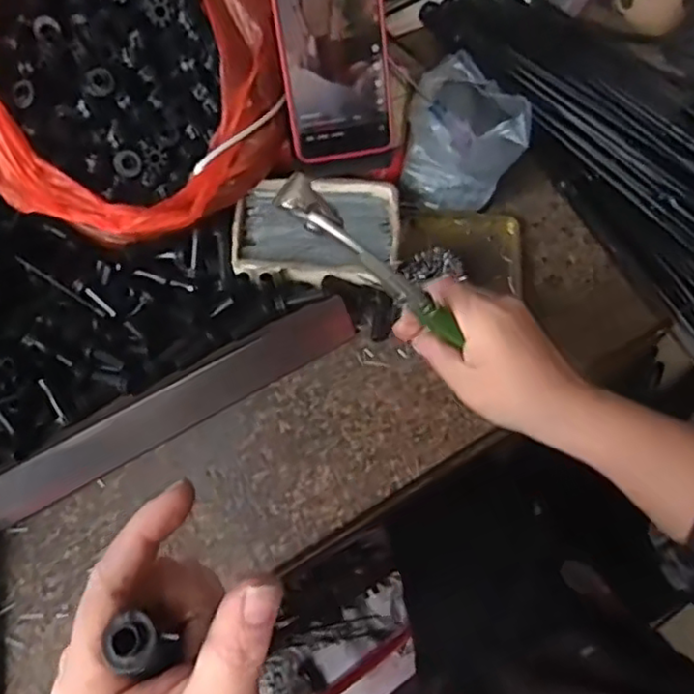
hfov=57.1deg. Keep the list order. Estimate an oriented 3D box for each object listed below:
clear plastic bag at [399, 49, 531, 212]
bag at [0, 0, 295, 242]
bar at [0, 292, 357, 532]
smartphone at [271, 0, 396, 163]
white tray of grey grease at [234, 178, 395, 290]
[{"bbox_3d":[0.100,-0.179,0.536,0.093,0.056,0.116,6,66,3],"label":"clear plastic bag"},{"bbox_3d":[-0.157,-0.230,0.439,0.206,0.225,0.270,-9,66,-4],"label":"bag"},{"bbox_3d":[-0.122,0.042,0.464,0.282,0.014,0.036,-30,101,-15],"label":"bar"},{"bbox_3d":[-0.010,-0.219,0.458,0.077,0.162,0.012,-11,29,-5],"label":"smartphone"},{"bbox_3d":[-0.022,-0.092,0.505,0.124,0.022,0.092,4,66,2],"label":"white tray of grey grease"}]

